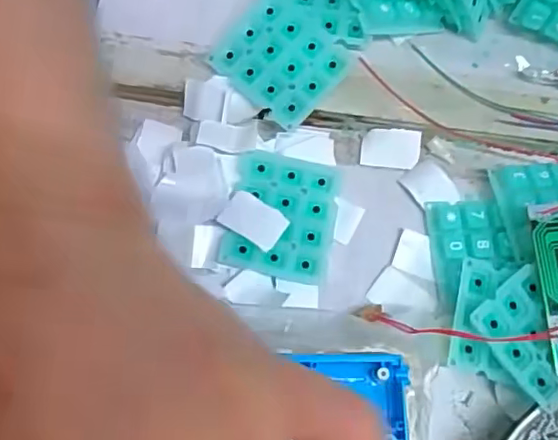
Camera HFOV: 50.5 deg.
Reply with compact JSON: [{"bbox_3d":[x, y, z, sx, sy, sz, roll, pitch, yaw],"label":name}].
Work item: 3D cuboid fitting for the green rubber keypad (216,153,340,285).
[{"bbox_3d":[0.002,-0.001,0.285,0.050,0.012,0.058,10,72,2],"label":"green rubber keypad"}]

